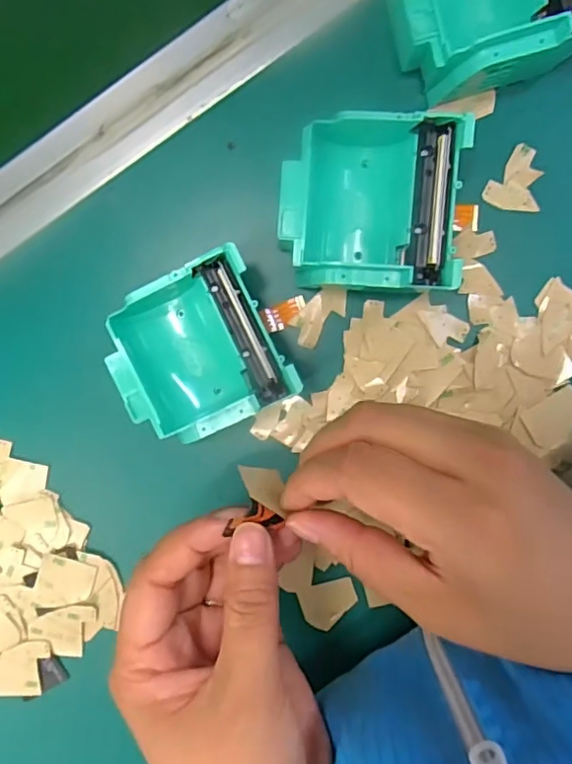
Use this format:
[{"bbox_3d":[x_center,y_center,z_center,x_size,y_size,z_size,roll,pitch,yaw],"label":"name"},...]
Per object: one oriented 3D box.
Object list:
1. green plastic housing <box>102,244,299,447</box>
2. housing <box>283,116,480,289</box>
[{"bbox_3d":[-0.041,-0.012,0.274,0.076,0.037,0.071,-25,91,6],"label":"green plastic housing"},{"bbox_3d":[0.038,-0.081,0.261,0.077,0.038,0.078,3,93,5],"label":"housing"}]

